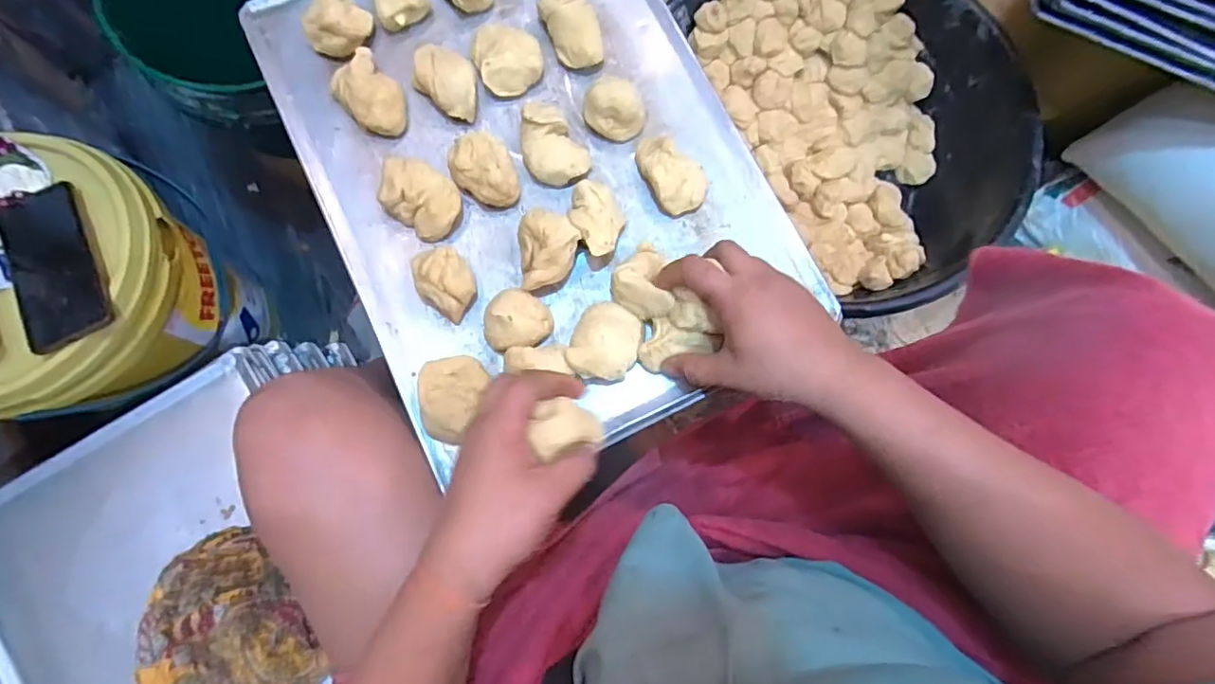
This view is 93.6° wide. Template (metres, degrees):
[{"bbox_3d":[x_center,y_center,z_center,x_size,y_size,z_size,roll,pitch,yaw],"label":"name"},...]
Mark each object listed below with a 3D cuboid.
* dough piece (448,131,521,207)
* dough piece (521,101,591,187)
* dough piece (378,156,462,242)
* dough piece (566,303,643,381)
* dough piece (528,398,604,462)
[{"bbox_3d":[-0.097,-0.136,0.449,0.047,0.029,0.060,-26,78,-5],"label":"dough piece"},{"bbox_3d":[-0.042,-0.158,0.455,0.050,0.027,0.059,-8,77,-2],"label":"dough piece"},{"bbox_3d":[-0.145,-0.112,0.441,0.059,0.030,0.046,38,80,9],"label":"dough piece"},{"bbox_3d":[-0.001,0.000,0.424,0.049,0.029,0.058,14,77,4],"label":"dough piece"},{"bbox_3d":[-0.026,0.052,0.349,0.038,0.022,0.032,-22,78,-5],"label":"dough piece"}]

